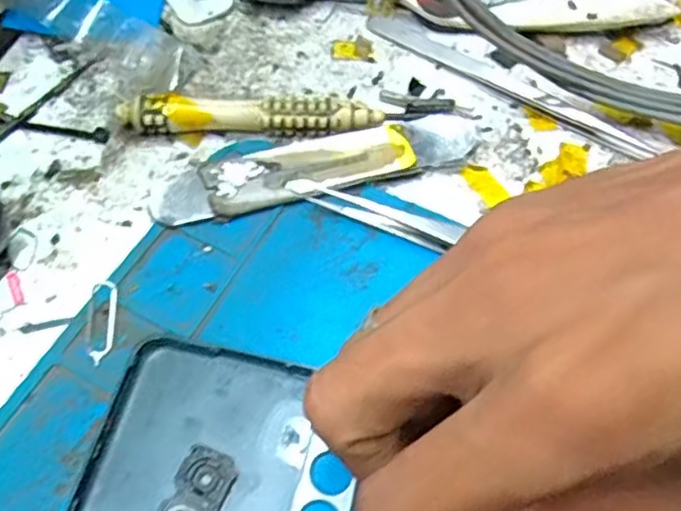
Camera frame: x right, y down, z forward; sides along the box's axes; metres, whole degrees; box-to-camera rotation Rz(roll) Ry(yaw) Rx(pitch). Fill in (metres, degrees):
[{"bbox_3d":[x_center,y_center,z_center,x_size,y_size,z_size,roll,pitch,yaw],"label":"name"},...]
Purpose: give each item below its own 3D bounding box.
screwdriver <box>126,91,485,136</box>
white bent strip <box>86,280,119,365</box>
[{"bbox_3d":[-0.016,-0.049,0.234,0.123,0.014,0.010,-1,59,-4],"label":"screwdriver"},{"bbox_3d":[-0.072,0.019,0.195,0.008,0.004,0.028,-3,59,-6],"label":"white bent strip"}]

